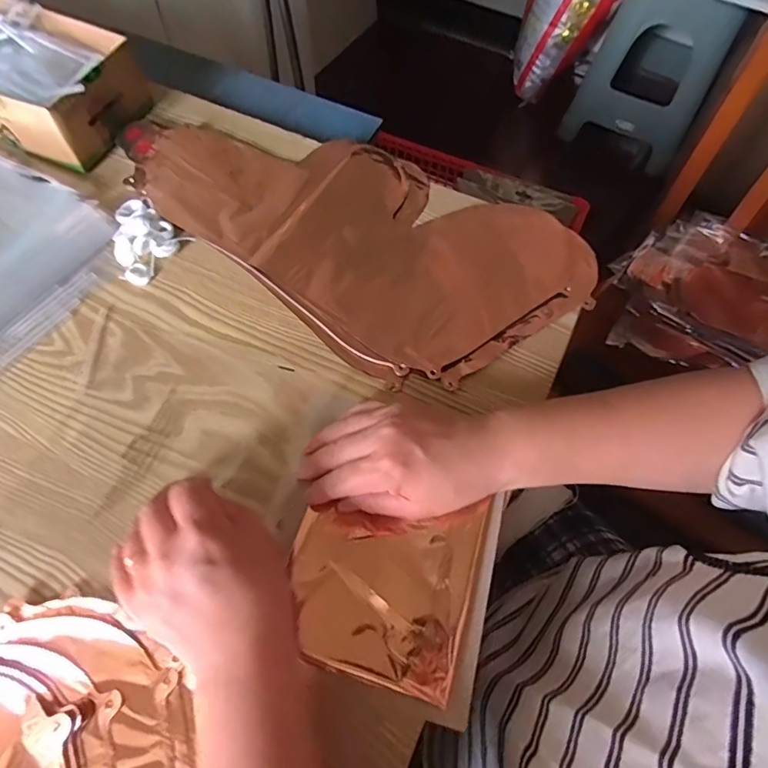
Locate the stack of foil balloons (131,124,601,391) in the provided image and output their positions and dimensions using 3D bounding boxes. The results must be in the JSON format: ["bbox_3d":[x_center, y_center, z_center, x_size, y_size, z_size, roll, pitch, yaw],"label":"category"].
[{"bbox_3d":[-0.029,-0.154,0.467,0.417,0.015,0.224,34,68,15],"label":"stack of foil balloons"}]

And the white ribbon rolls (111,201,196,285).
[{"bbox_3d":[-0.232,-0.136,0.452,0.080,0.018,0.069,34,68,15],"label":"white ribbon rolls"}]

